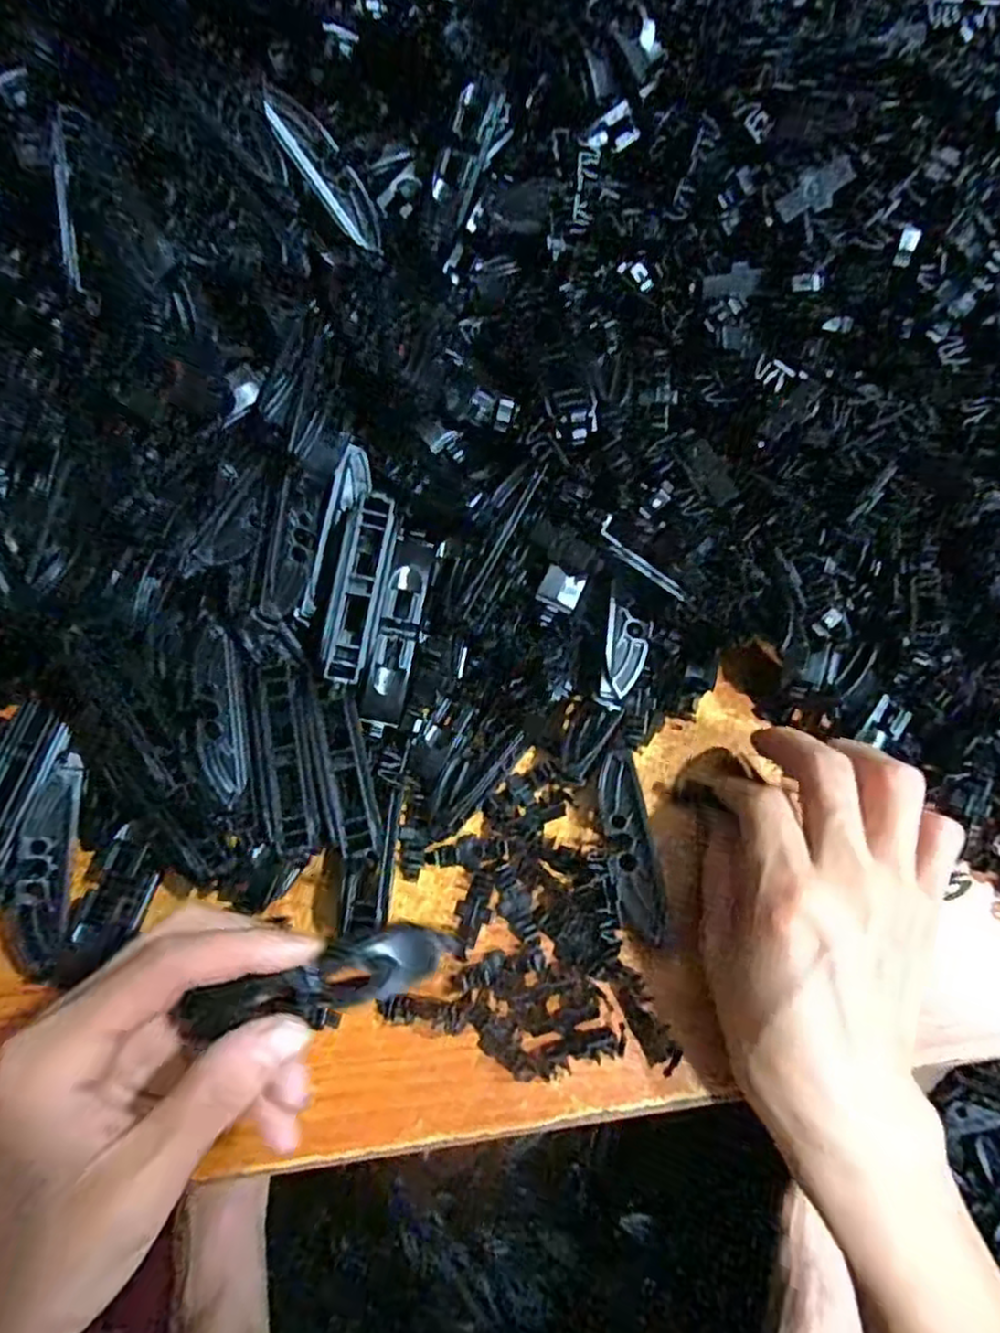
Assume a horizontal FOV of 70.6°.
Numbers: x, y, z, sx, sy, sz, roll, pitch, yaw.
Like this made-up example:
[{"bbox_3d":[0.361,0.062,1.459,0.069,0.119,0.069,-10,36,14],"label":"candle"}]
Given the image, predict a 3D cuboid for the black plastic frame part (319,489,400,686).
[{"bbox_3d":[-0.055,-0.031,0.278,0.020,0.012,0.075,10,84,6],"label":"black plastic frame part"}]

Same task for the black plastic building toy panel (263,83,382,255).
[{"bbox_3d":[-0.077,-0.221,0.317,0.005,0.070,0.022,9,57,52],"label":"black plastic building toy panel"}]

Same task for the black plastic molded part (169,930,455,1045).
[{"bbox_3d":[-0.053,0.097,0.213,0.074,0.010,0.021,-8,64,-19],"label":"black plastic molded part"}]

